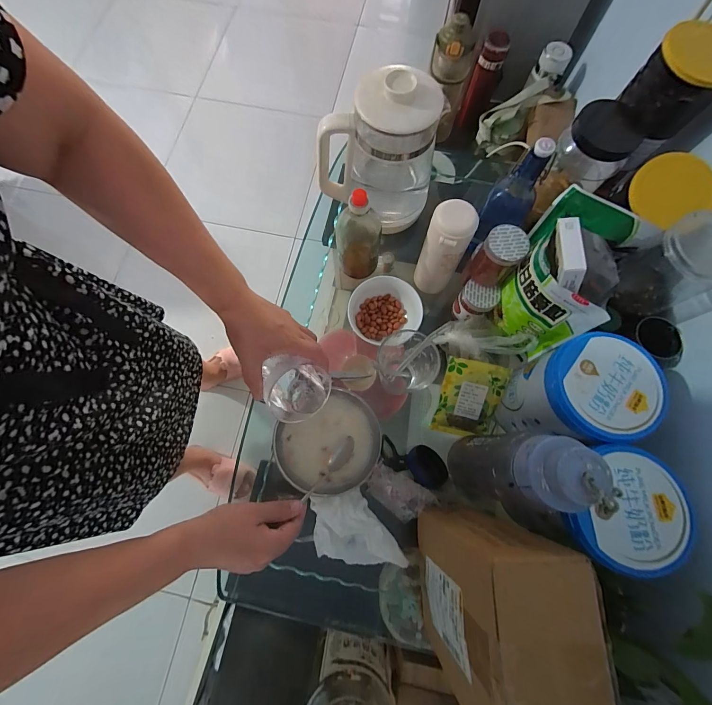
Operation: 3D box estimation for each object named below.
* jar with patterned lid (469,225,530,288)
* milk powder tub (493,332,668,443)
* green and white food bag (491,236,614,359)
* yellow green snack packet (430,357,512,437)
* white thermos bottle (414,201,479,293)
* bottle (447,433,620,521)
[{"bbox_3d":[0.213,-0.144,0.505,0.056,0.080,0.056,0,74,0],"label":"jar with patterned lid"},{"bbox_3d":[0.290,0.058,0.465,0.126,0.173,0.124,4,74,1],"label":"milk powder tub"},{"bbox_3d":[0.256,-0.070,0.482,0.042,0.154,0.136,-22,75,-6],"label":"green and white food bag"},{"bbox_3d":[0.179,0.075,0.530,0.092,0.012,0.132,13,112,4],"label":"yellow green snack packet"},{"bbox_3d":[0.138,-0.162,0.536,0.064,0.169,0.066,19,75,5],"label":"white thermos bottle"},{"bbox_3d":[0.183,0.140,0.401,0.064,0.274,0.077,17,75,5],"label":"bottle"}]

